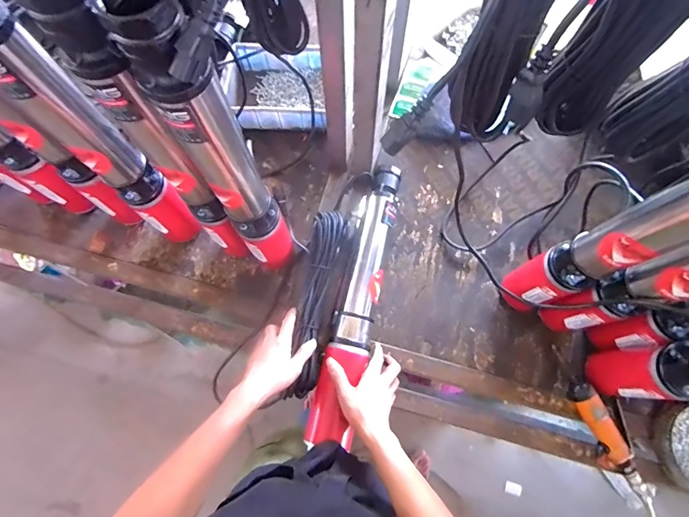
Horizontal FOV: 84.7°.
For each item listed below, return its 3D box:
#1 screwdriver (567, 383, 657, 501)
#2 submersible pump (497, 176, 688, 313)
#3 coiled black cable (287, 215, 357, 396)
[{"bbox_3d":[0.444,0.303,0.636,0.047,0.043,0.193,-21,74,-6],"label":"screwdriver"},{"bbox_3d":[0.349,-0.013,0.482,0.094,0.529,0.093,-22,74,-6],"label":"submersible pump"},{"bbox_3d":[-0.040,0.075,0.690,0.071,0.046,0.327,10,74,4],"label":"coiled black cable"}]

